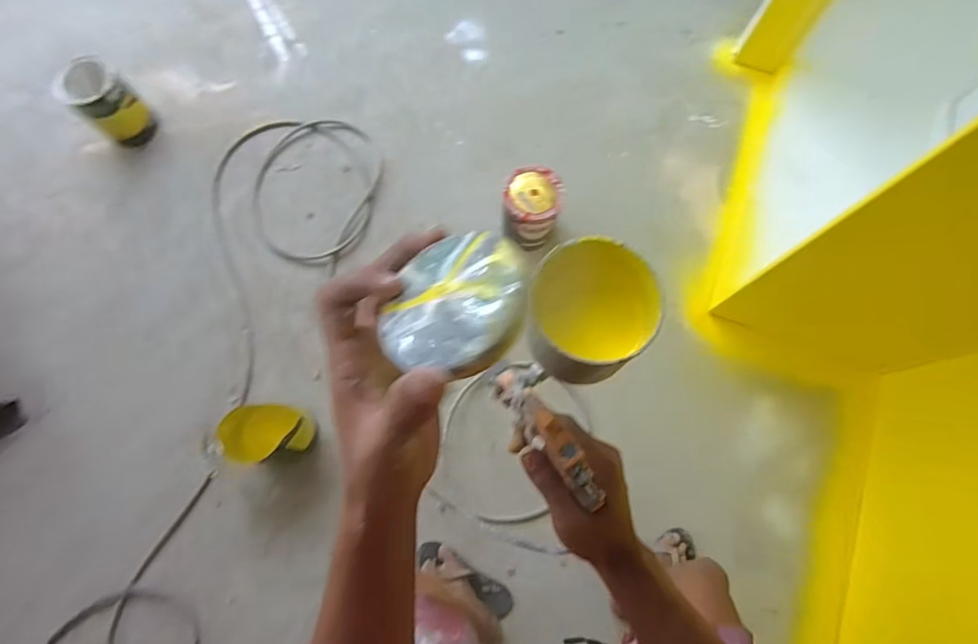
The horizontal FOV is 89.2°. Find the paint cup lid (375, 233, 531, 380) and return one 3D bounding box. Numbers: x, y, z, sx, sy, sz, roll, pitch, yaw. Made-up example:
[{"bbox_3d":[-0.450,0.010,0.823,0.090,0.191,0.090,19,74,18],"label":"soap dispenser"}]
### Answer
[{"bbox_3d":[-0.015,-0.009,0.237,0.064,0.016,0.073,16,70,32],"label":"paint cup lid"}]

